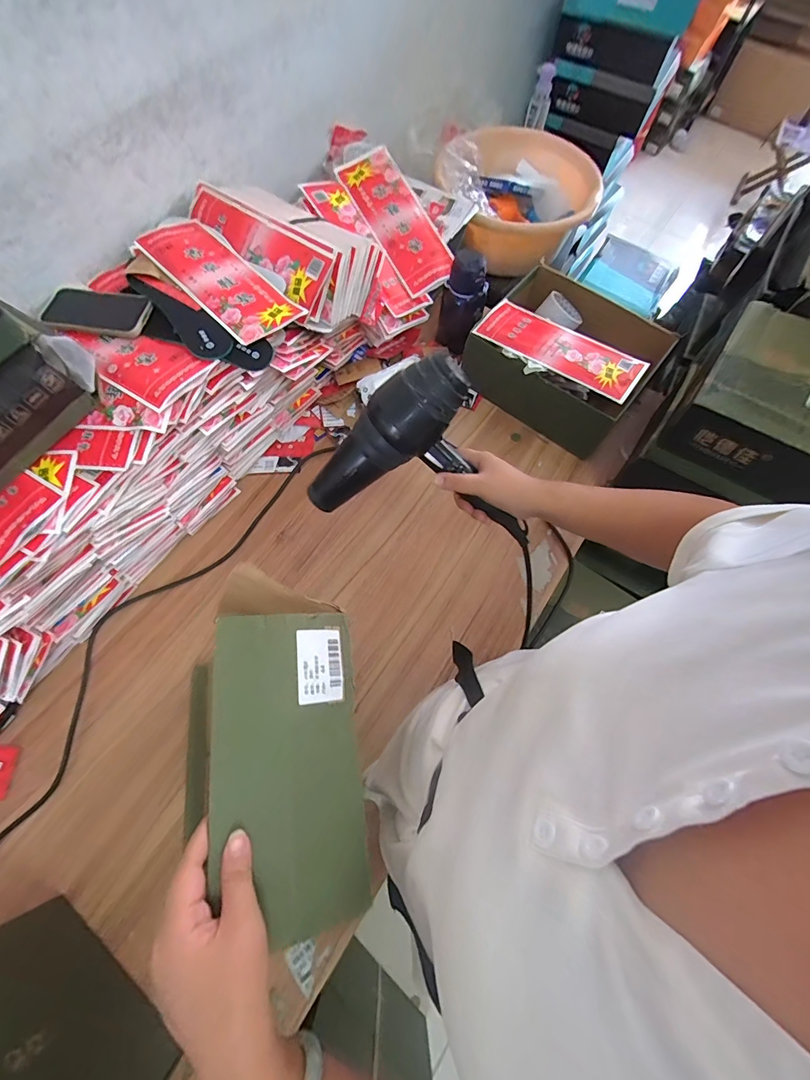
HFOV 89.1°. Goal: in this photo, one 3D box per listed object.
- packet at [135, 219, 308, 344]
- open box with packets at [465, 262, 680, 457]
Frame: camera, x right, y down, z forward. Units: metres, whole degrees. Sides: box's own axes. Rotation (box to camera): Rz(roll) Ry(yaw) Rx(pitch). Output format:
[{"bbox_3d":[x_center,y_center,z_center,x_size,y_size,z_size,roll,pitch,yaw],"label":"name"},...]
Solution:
[{"bbox_3d":[-0.299,-0.425,0.654,0.284,0.010,0.116,42,73,13],"label":"packet"},{"bbox_3d":[0.314,-0.371,0.832,0.326,0.145,0.290,36,72,11],"label":"open box with packets"}]

